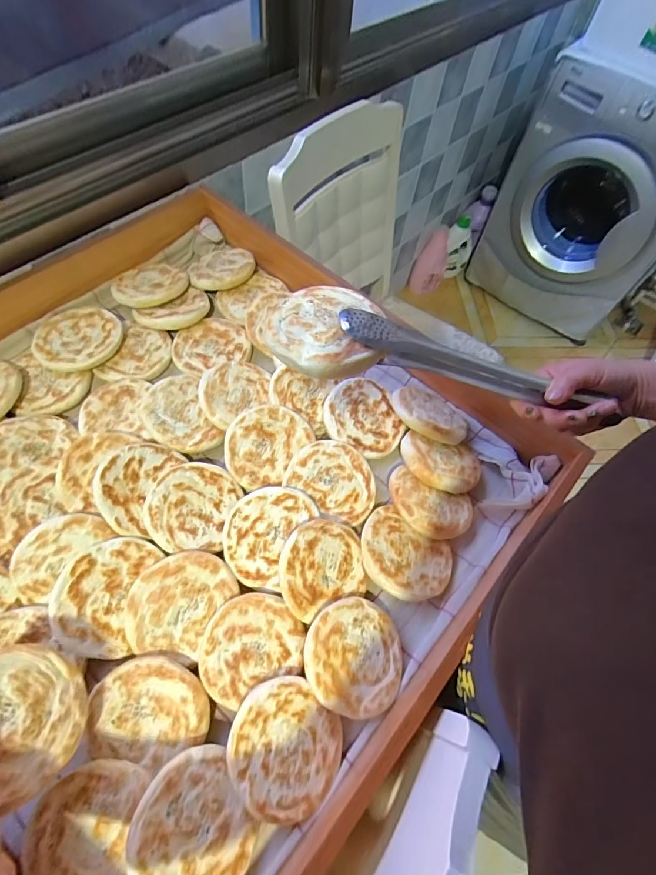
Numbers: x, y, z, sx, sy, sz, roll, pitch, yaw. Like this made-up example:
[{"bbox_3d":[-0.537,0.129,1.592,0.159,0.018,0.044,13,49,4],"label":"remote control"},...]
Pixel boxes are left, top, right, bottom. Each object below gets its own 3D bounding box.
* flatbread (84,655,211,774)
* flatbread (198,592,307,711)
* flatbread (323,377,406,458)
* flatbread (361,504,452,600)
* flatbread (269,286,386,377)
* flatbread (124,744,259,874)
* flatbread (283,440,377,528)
[{"bbox_3d":[-0.183,0.280,0.450,0.117,0.016,0.093,14,60,2],"label":"flatbread"},{"bbox_3d":[-0.086,0.227,0.487,0.115,0.012,0.098,-20,64,-16],"label":"flatbread"},{"bbox_3d":[0.053,-0.030,0.656,0.113,0.010,0.122,5,70,-14],"label":"flatbread"},{"bbox_3d":[0.096,0.149,0.553,0.118,0.026,0.100,32,62,12],"label":"flatbread"},{"bbox_3d":[-0.003,-0.108,0.429,0.106,0.015,0.104,2,62,-3],"label":"flatbread"},{"bbox_3d":[-0.125,0.364,0.400,0.105,0.012,0.123,-23,80,-39],"label":"flatbread"},{"bbox_3d":[0.009,0.055,0.605,0.120,0.025,0.094,24,61,8],"label":"flatbread"}]

